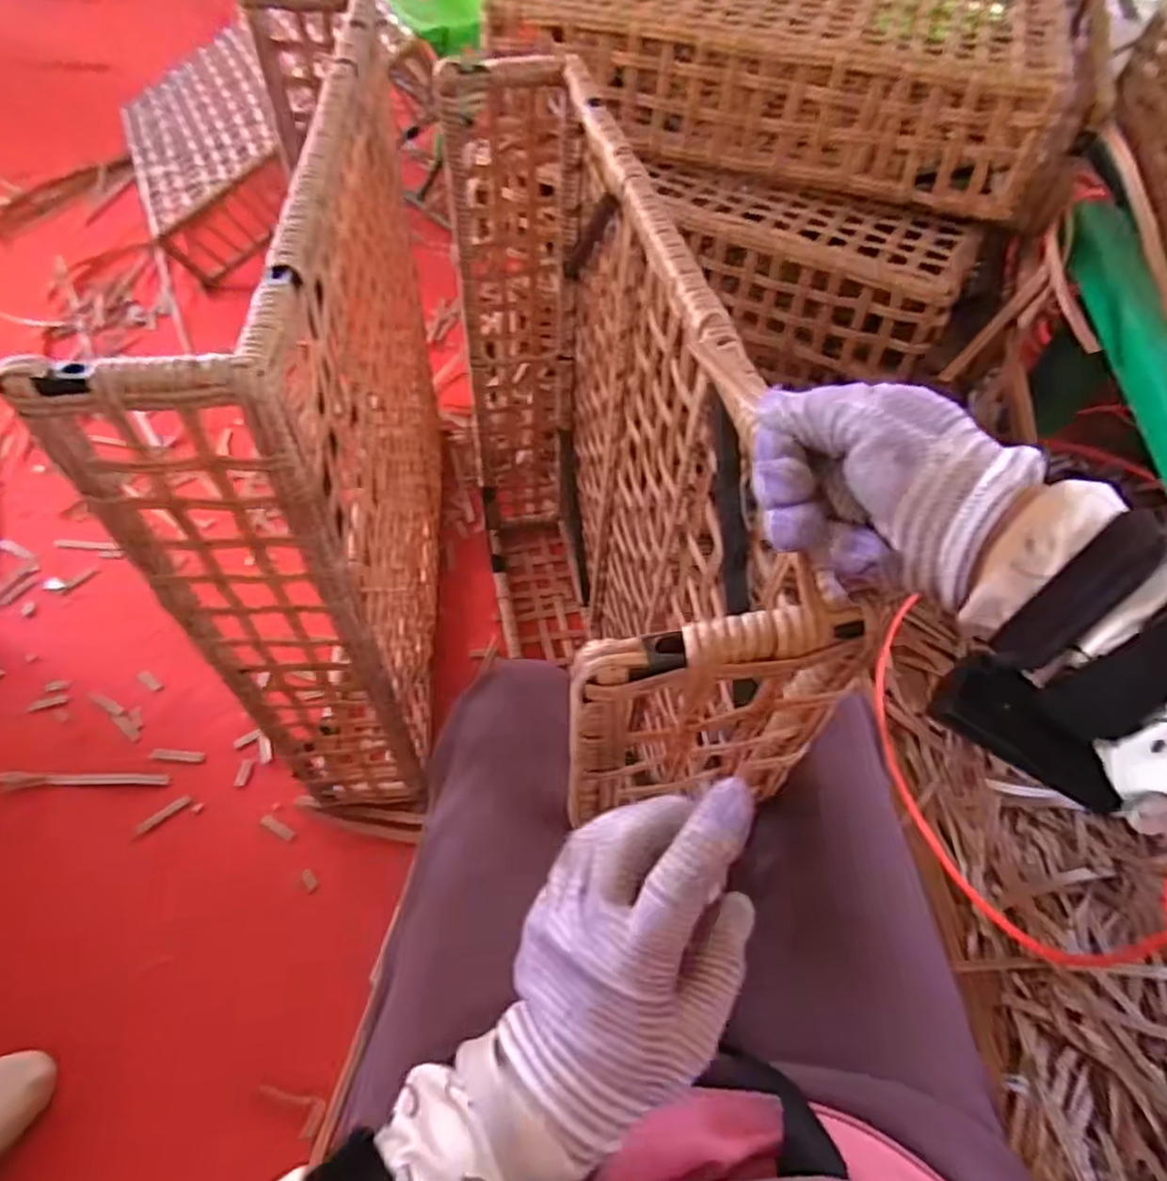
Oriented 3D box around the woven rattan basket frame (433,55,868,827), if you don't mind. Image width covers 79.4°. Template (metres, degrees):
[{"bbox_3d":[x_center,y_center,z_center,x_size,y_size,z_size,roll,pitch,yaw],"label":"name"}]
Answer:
[{"bbox_3d":[-0.023,-0.068,0.728,0.138,0.641,0.696,-7,55,-10],"label":"woven rattan basket frame"}]

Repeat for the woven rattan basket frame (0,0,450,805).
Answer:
[{"bbox_3d":[-0.262,-0.171,0.752,0.133,0.581,0.596,-2,55,-6],"label":"woven rattan basket frame"}]

